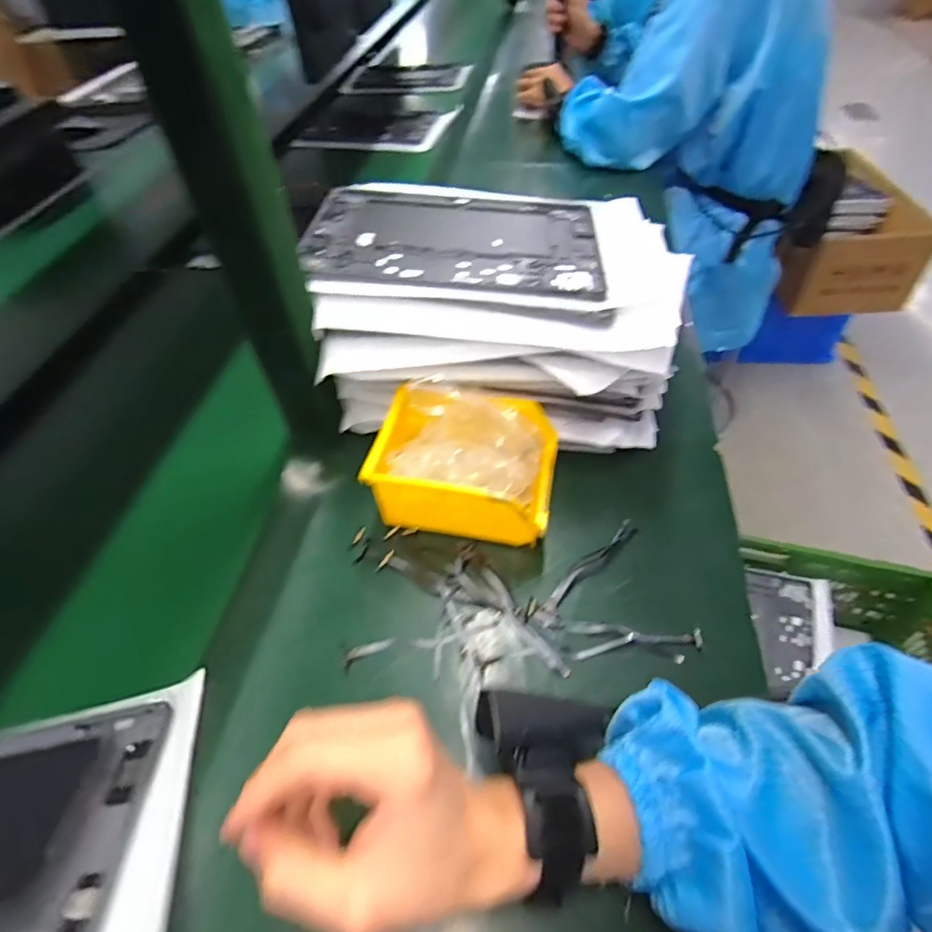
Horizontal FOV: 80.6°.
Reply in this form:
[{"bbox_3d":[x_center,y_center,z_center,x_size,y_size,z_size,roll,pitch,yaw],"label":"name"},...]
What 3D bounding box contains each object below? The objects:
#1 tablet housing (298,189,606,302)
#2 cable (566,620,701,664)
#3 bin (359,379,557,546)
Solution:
[{"bbox_3d":[-0.010,-0.205,0.492,0.249,0.009,0.178,4,49,1],"label":"tablet housing"},{"bbox_3d":[0.120,0.124,0.389,0.091,0.007,0.029,1,49,6],"label":"cable"},{"bbox_3d":[0.002,-0.003,0.443,0.132,0.087,0.104,6,50,10],"label":"bin"}]

